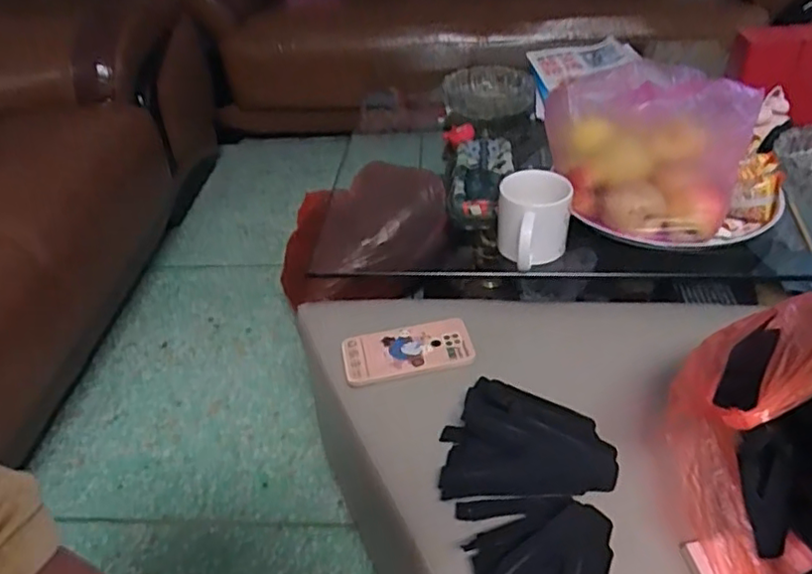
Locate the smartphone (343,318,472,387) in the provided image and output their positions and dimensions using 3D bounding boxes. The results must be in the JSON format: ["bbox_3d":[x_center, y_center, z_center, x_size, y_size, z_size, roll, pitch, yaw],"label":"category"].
[{"bbox_3d":[0.002,0.074,0.745,0.150,0.014,0.075,-9,38,-5],"label":"smartphone"}]

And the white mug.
[{"bbox_3d":[0.157,-0.081,0.778,0.087,0.088,0.099,4,39,11],"label":"white mug"}]

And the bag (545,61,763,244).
[{"bbox_3d":[0.320,-0.197,0.827,0.226,0.157,0.234,18,43,26],"label":"bag"}]

